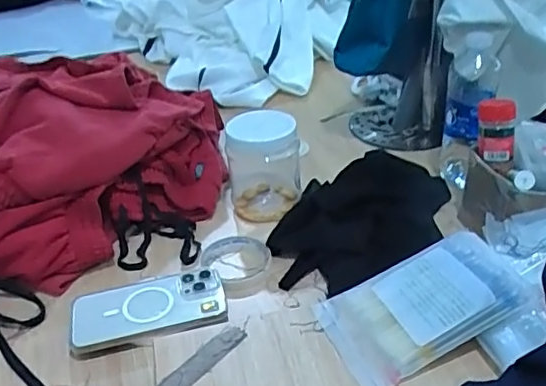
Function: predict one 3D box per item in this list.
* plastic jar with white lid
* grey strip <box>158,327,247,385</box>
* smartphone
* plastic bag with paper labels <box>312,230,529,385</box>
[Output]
[{"bbox_3d":[-0.013,-0.042,0.781,0.095,0.122,0.101,-8,31,-1],"label":"plastic jar with white lid"},{"bbox_3d":[-0.065,0.153,0.522,0.024,0.004,0.099,20,41,38],"label":"grey strip"},{"bbox_3d":[-0.134,0.119,0.620,0.160,0.009,0.079,-11,36,-9],"label":"smartphone"},{"bbox_3d":[0.137,0.103,0.538,0.176,0.022,0.112,-31,37,-4],"label":"plastic bag with paper labels"}]

